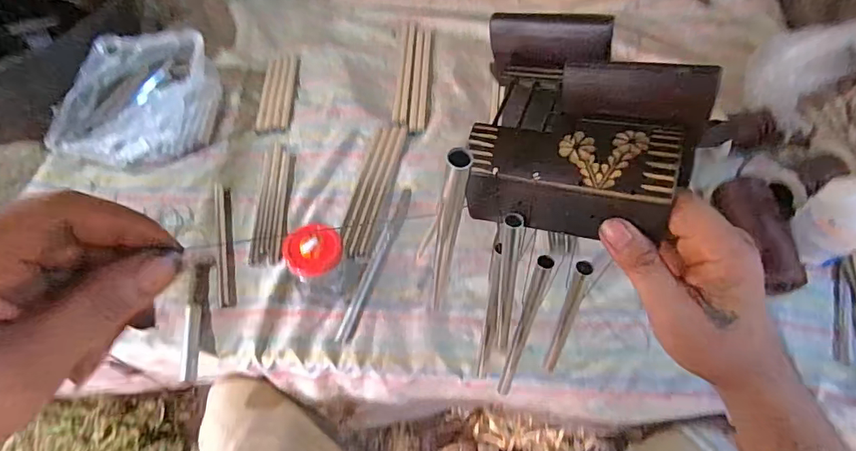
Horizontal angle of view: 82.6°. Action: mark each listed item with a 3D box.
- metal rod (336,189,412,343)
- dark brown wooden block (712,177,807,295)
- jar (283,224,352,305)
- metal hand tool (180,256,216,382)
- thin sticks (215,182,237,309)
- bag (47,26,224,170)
[{"bbox_3d":[-0.065,0.044,0.640,0.018,0.011,0.235,16,56,10],"label":"metal rod"},{"bbox_3d":[0.428,0.006,0.630,0.054,0.049,0.163,-3,55,-4],"label":"dark brown wooden block"},{"bbox_3d":[-0.129,0.048,0.579,0.069,0.088,0.064,1,55,-1],"label":"jar"},{"bbox_3d":[-0.278,0.104,0.583,0.025,0.013,0.163,-7,55,-6],"label":"metal hand tool"},{"bbox_3d":[-0.268,0.023,0.647,0.020,0.007,0.188,-10,59,-13],"label":"thin sticks"},{"bbox_3d":[-0.413,-0.185,0.721,0.154,0.116,0.239,21,57,13],"label":"bag"}]

